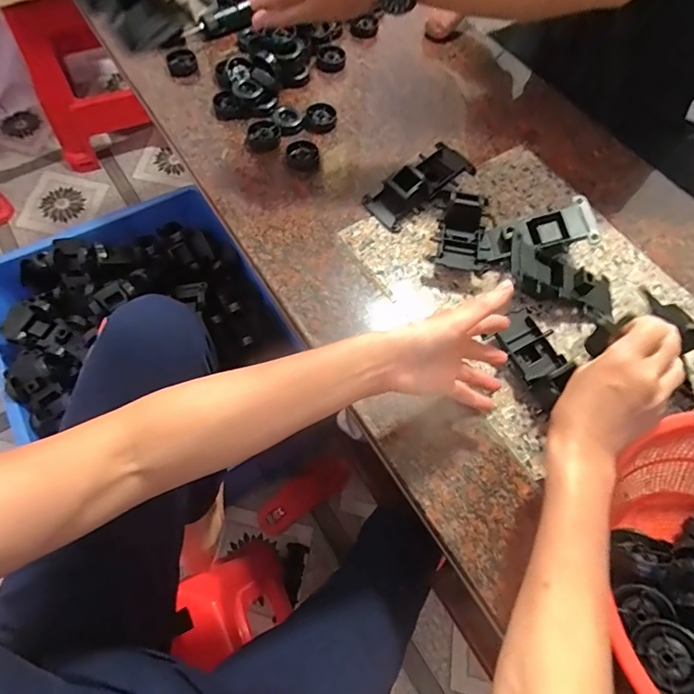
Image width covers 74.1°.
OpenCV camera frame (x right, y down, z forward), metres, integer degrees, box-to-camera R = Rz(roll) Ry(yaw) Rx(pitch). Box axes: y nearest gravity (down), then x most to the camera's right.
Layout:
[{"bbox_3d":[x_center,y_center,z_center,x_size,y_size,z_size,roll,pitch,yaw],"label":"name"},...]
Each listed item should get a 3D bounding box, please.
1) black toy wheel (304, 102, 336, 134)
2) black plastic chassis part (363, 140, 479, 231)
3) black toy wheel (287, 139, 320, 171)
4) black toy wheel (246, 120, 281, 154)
[{"bbox_3d":[-0.040,-0.345,0.694,0.046,0.014,0.058,7,63,0],"label":"black toy wheel"},{"bbox_3d":[0.101,-0.227,0.628,0.159,0.043,0.070,-34,70,-19],"label":"black plastic chassis part"},{"bbox_3d":[-0.064,-0.278,0.667,0.045,0.029,0.043,-4,63,-5],"label":"black toy wheel"},{"bbox_3d":[-0.123,-0.311,0.678,0.049,0.020,0.049,1,63,-3],"label":"black toy wheel"}]

